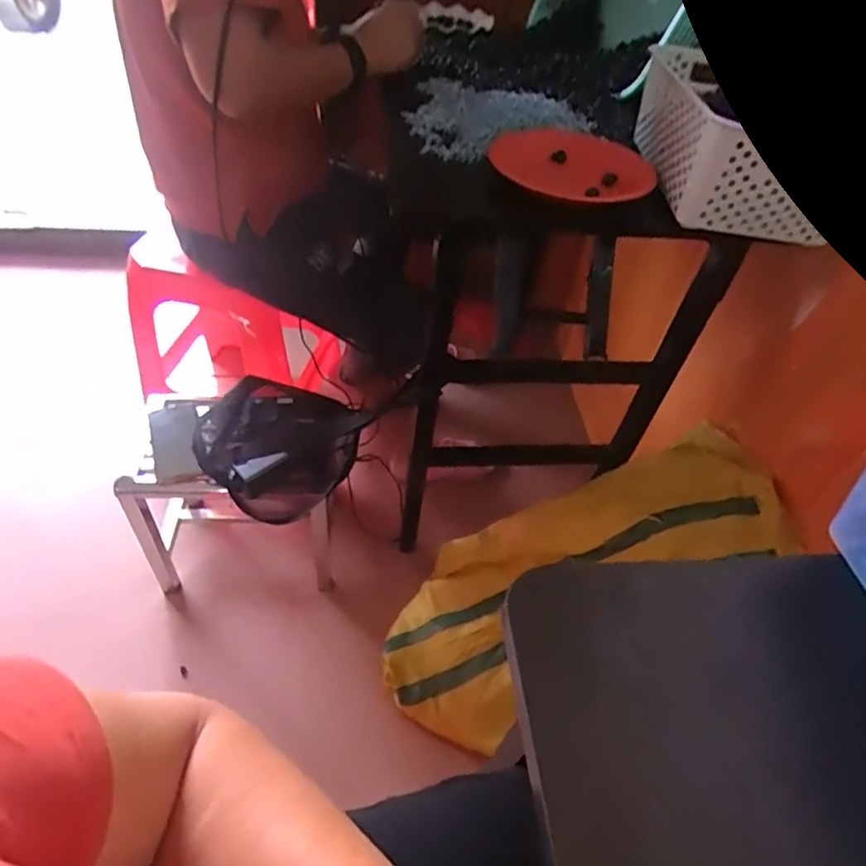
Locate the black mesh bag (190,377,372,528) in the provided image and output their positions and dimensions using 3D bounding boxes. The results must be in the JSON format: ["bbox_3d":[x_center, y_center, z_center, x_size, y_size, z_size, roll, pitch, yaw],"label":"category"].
[{"bbox_3d":[-0.251,0.001,0.940,0.231,0.134,0.215,-13,50,-19],"label":"black mesh bag"}]

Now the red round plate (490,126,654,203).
[{"bbox_3d":[0.179,-0.355,0.758,0.204,0.017,0.220,3,47,-4],"label":"red round plate"}]

